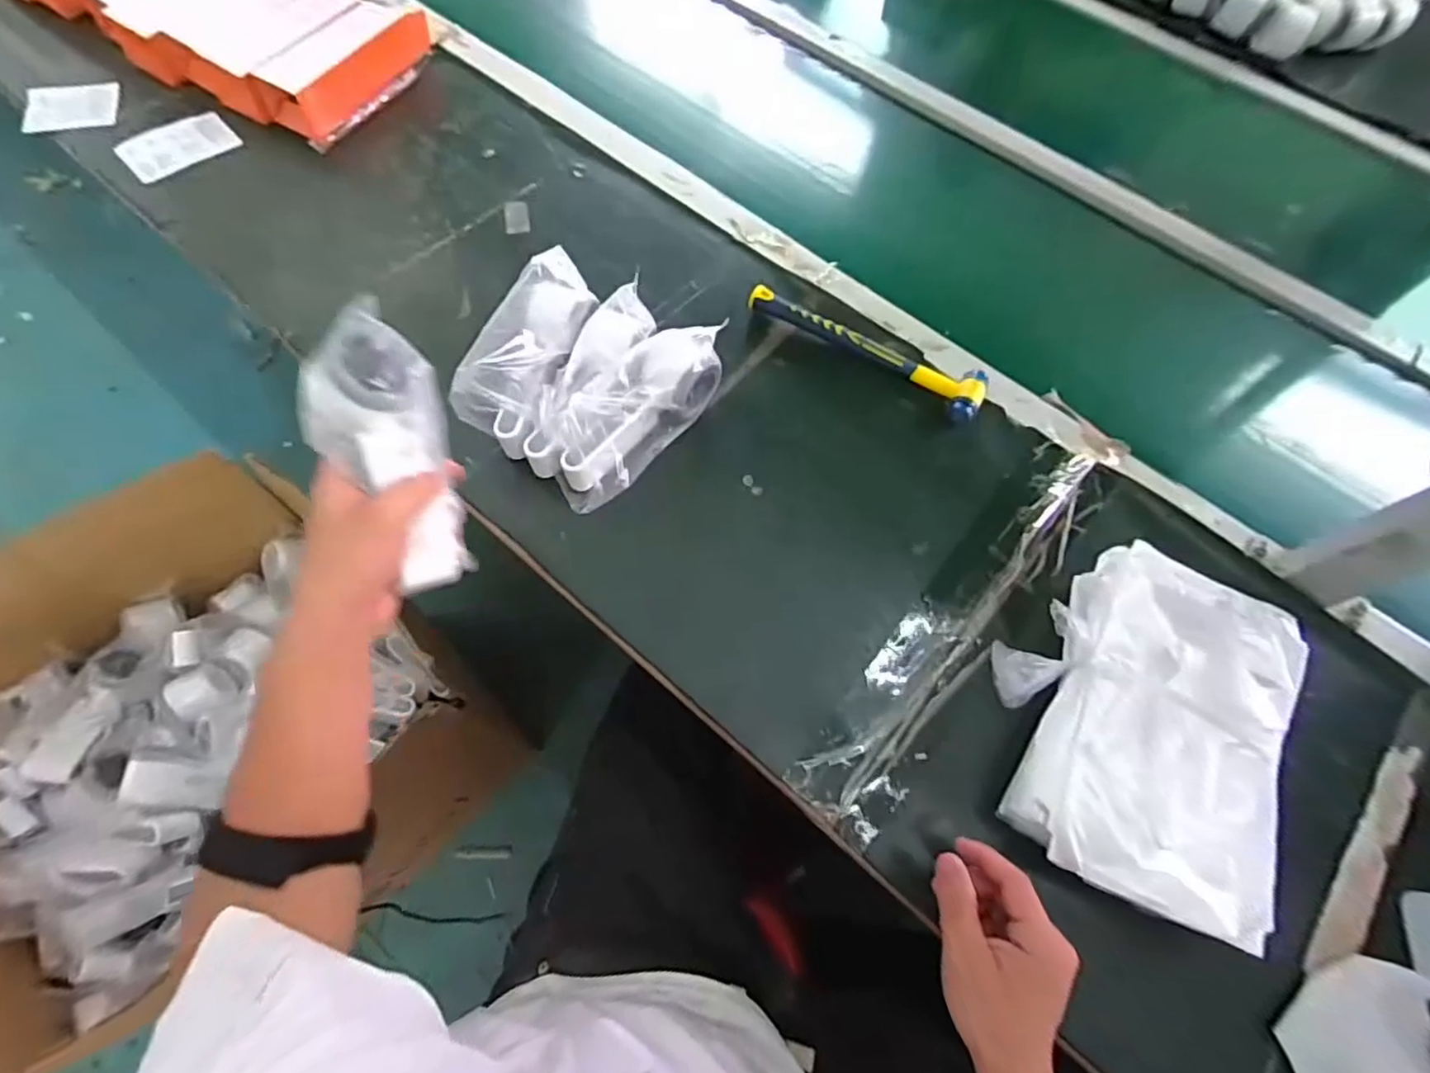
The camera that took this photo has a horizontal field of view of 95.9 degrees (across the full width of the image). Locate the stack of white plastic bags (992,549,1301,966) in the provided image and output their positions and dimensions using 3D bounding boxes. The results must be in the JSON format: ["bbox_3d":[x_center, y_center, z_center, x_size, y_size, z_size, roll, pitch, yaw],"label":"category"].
[{"bbox_3d":[0.307,0.132,0.460,0.189,0.054,0.242,22,67,6],"label":"stack of white plastic bags"}]

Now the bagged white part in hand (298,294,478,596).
[{"bbox_3d":[-0.211,-0.053,0.418,0.081,0.035,0.179,-19,98,-12],"label":"bagged white part in hand"}]

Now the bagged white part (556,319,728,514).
[{"bbox_3d":[-0.066,-0.111,0.564,0.060,0.073,0.188,39,70,13],"label":"bagged white part"}]

